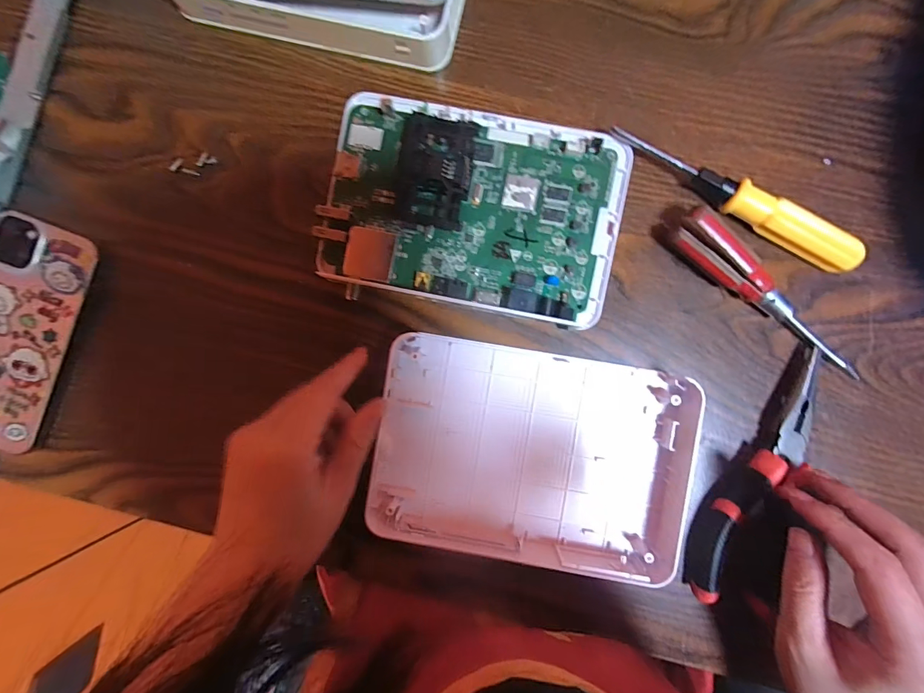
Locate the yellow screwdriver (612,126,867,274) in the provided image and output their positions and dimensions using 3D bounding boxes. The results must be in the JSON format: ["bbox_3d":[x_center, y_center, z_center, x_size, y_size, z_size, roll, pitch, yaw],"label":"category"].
[{"bbox_3d":[0.159,-0.088,0.236,0.152,0.020,0.018,31,91,1],"label":"yellow screwdriver"}]

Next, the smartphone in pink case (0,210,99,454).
[{"bbox_3d":[-0.281,-0.008,0.255,0.067,0.012,0.143,21,91,1],"label":"smartphone in pink case"}]

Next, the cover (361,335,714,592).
[{"bbox_3d":[0.045,0.064,0.241,0.188,0.023,0.120,10,91,1],"label":"cover"}]

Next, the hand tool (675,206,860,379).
[{"bbox_3d":[0.180,-0.027,0.236,0.026,0.022,0.134,-44,89,1],"label":"hand tool"}]

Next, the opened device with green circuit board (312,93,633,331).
[{"bbox_3d":[0.007,-0.081,0.241,0.174,0.024,0.118,8,91,1],"label":"opened device with green circuit board"}]

